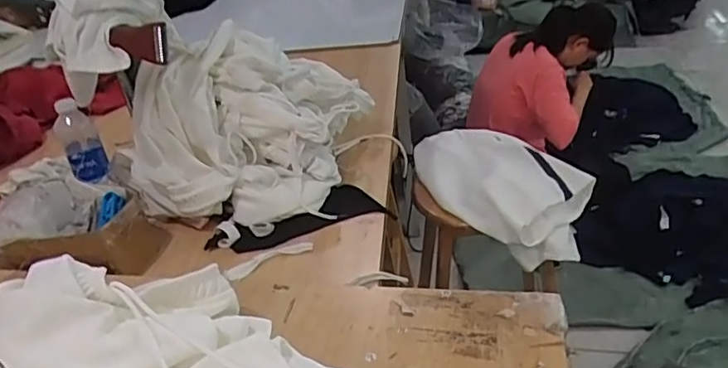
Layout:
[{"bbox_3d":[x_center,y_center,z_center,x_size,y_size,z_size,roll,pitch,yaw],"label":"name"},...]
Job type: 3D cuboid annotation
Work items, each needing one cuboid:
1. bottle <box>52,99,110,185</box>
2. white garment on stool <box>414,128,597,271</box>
[{"bbox_3d":[-0.463,-0.072,0.956,0.057,0.132,0.062,-27,36,-30],"label":"bottle"},{"bbox_3d":[0.250,0.008,1.195,0.239,0.129,0.388,-26,36,-30],"label":"white garment on stool"}]

